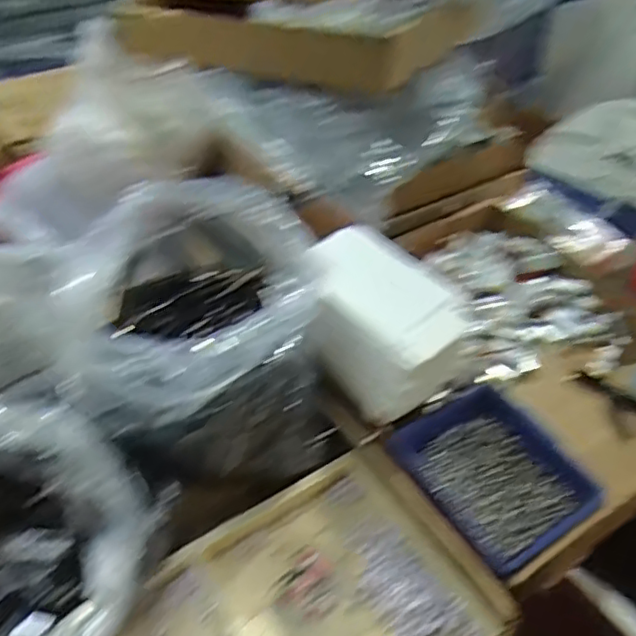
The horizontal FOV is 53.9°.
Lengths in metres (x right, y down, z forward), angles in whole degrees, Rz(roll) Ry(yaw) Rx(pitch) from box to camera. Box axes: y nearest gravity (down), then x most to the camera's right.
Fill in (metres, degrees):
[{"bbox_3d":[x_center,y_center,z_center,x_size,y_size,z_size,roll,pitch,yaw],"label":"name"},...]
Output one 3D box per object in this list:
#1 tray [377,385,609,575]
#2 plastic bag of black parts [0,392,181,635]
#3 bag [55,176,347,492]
[{"bbox_3d":[0.148,0.132,0.532,0.128,0.029,0.144,-29,52,-26],"label":"tray"},{"bbox_3d":[-0.230,0.158,0.457,0.185,0.113,0.182,26,50,23],"label":"plastic bag of black parts"},{"bbox_3d":[-0.095,0.018,0.537,0.196,0.189,0.196,-11,46,-11],"label":"bag"}]

